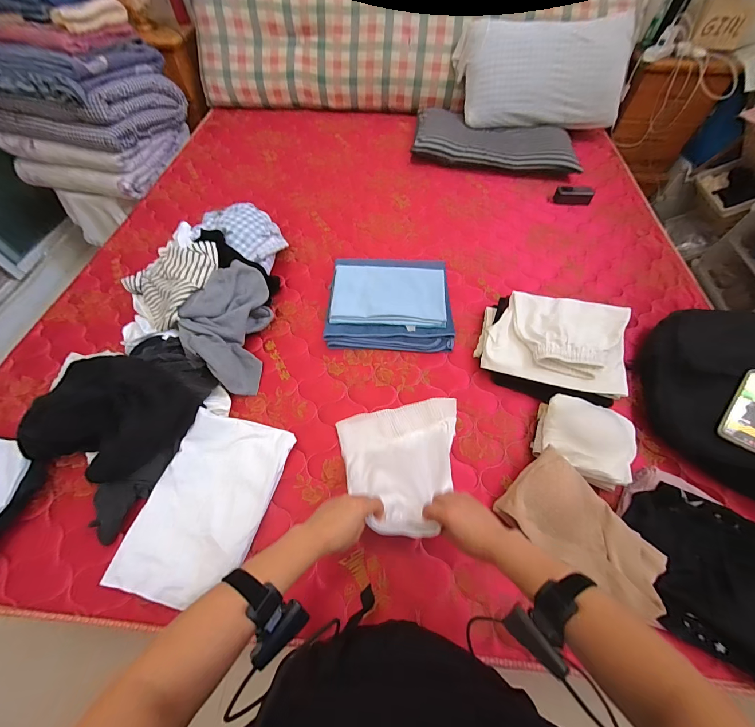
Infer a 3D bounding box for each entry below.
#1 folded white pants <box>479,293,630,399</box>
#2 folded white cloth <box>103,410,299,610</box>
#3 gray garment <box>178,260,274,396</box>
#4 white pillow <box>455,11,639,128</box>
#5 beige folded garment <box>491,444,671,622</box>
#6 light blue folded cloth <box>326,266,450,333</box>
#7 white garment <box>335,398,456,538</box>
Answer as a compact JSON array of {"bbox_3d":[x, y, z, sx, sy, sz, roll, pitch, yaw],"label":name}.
[{"bbox_3d":[0.432,-0.063,0.773,0.306,0.053,0.223,14,74,20],"label":"folded white pants"},{"bbox_3d":[-0.336,0.271,0.644,0.231,0.040,0.329,14,58,7],"label":"folded white cloth"},{"bbox_3d":[-0.391,-0.103,0.847,0.186,0.112,0.357,1,58,-1],"label":"gray garment"},{"bbox_3d":[0.695,-1.228,1.383,0.677,0.345,0.133,-2,32,0],"label":"white pillow"},{"bbox_3d":[0.387,0.307,0.612,0.273,0.084,0.164,34,63,18],"label":"beige folded garment"},{"bbox_3d":[0.033,-0.194,0.907,0.314,0.038,0.197,5,58,2],"label":"light blue folded cloth"},{"bbox_3d":[0.072,0.185,0.640,0.268,0.134,0.273,-12,59,-9],"label":"white garment"}]

